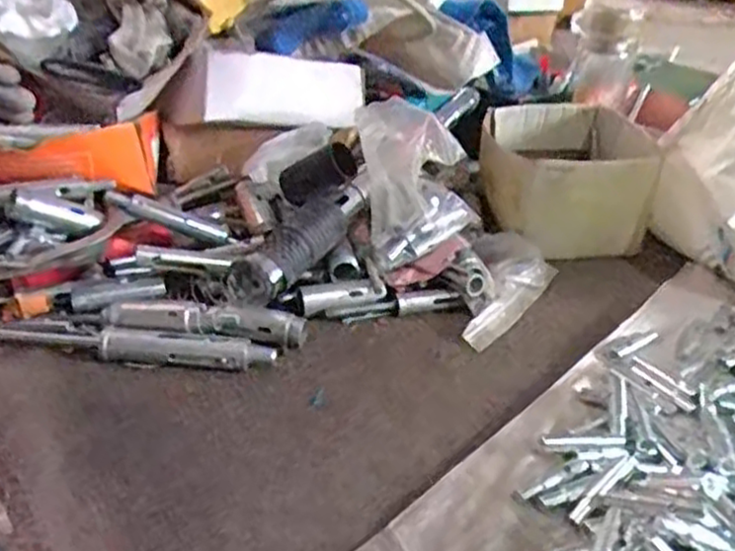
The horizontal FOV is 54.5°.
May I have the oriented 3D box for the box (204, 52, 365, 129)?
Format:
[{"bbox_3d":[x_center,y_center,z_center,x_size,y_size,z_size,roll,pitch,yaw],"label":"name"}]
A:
[{"bbox_3d":[-0.073,-0.174,0.684,0.034,0.065,0.183,28,25,38],"label":"box"}]

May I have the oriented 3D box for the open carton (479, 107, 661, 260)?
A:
[{"bbox_3d":[0.187,-0.099,0.696,0.147,0.087,0.178,3,31,3],"label":"open carton"}]

